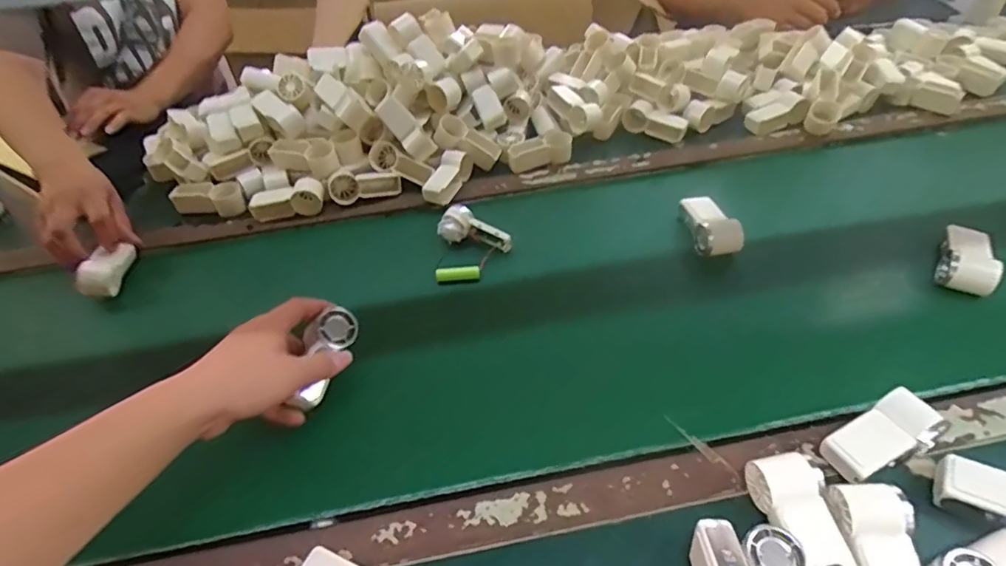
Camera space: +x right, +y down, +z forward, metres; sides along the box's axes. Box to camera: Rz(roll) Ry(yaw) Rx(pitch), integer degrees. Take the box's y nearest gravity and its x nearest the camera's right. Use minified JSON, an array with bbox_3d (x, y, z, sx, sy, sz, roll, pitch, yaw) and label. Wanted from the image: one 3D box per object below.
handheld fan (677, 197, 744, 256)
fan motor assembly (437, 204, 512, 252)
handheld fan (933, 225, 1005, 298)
[{"bbox_3d":[0.246,-0.069,0.663,0.048,0.036,0.088,-9,46,-5],"label":"handheld fan"},{"bbox_3d":[-0.039,-0.060,0.685,0.088,0.033,0.049,33,56,29],"label":"fan motor assembly"},{"bbox_3d":[0.495,-0.026,0.593,0.047,0.033,0.086,21,51,22],"label":"handheld fan"}]

